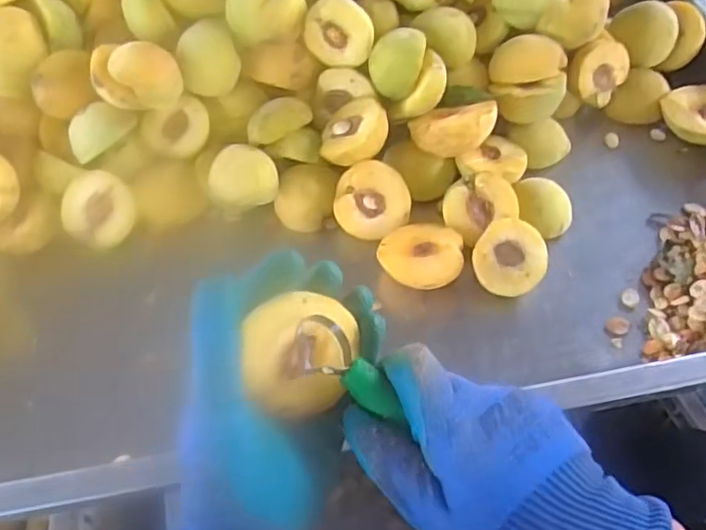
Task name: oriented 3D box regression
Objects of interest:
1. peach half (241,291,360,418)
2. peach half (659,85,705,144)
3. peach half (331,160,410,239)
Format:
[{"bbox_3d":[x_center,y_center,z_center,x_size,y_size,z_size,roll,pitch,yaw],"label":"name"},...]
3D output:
[{"bbox_3d":[-0.031,0.045,0.343,0.056,0.031,0.053,-17,95,-31],"label":"peach half"},{"bbox_3d":[0.343,-0.147,0.644,0.076,0.031,0.062,38,65,24],"label":"peach half"},{"bbox_3d":[0.018,-0.060,0.599,0.065,0.067,0.034,1,14,1],"label":"peach half"}]

